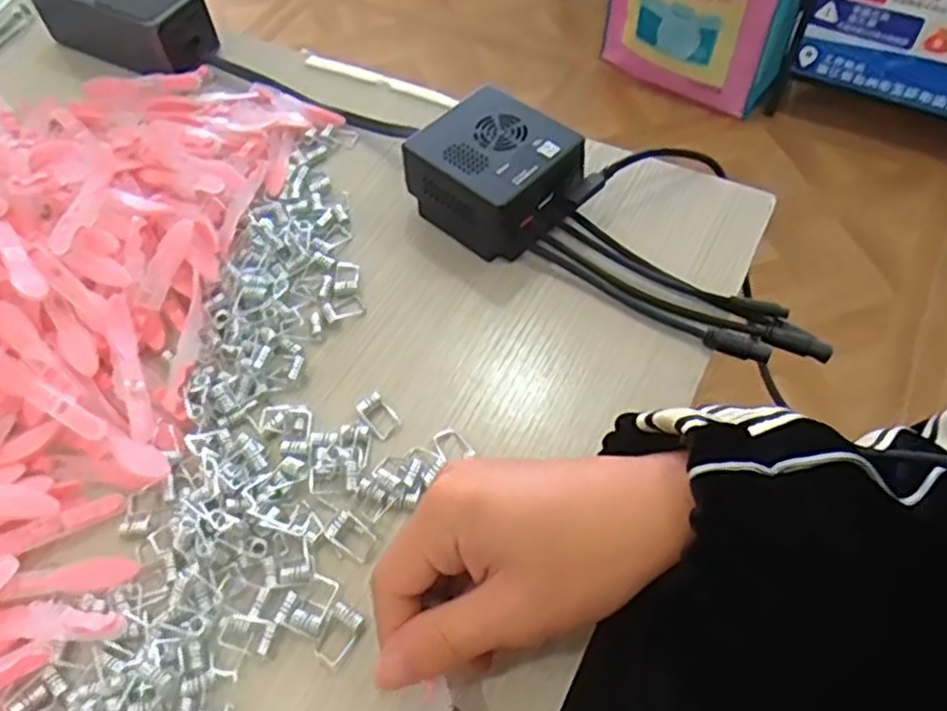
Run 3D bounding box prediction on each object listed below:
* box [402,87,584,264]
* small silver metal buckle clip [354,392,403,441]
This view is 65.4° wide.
[{"bbox_3d":[0.014,-0.101,0.424,0.085,0.050,0.072,37,65,23],"label":"box"},{"bbox_3d":[-0.046,0.029,0.365,0.014,0.006,0.022,-36,62,-19],"label":"small silver metal buckle clip"}]

